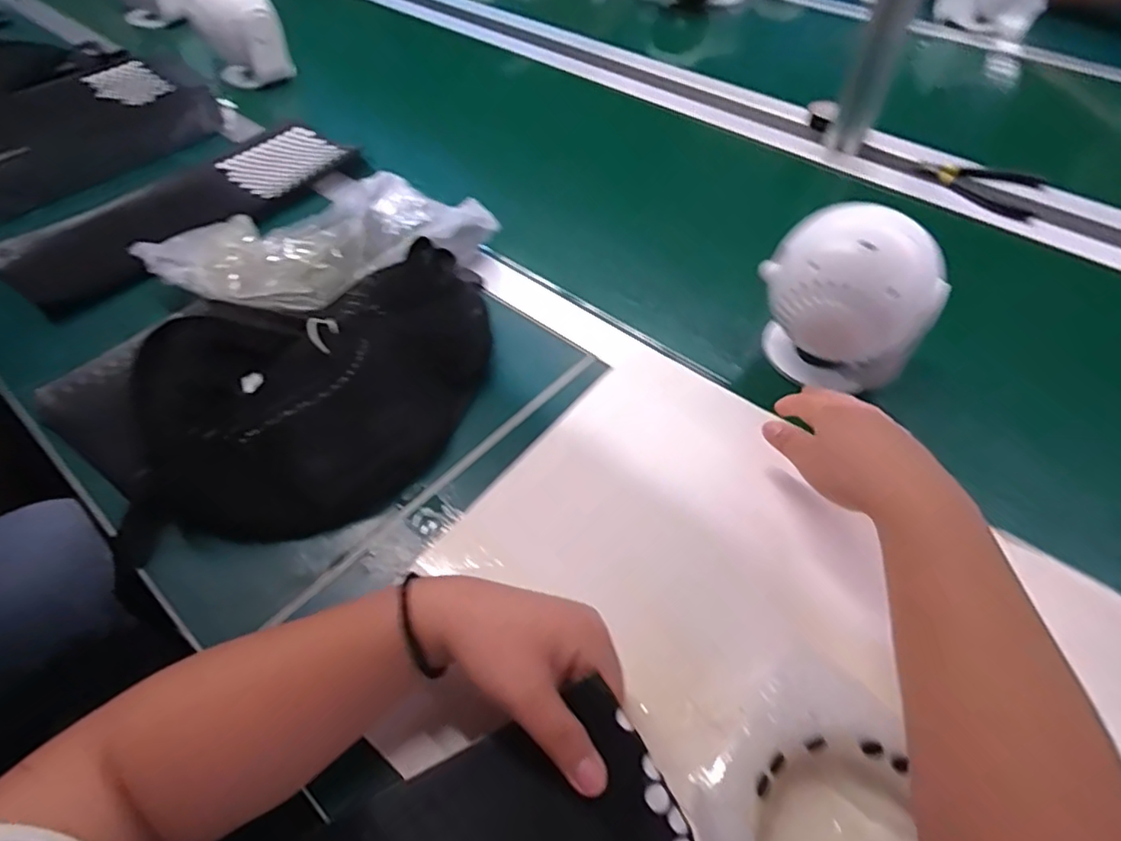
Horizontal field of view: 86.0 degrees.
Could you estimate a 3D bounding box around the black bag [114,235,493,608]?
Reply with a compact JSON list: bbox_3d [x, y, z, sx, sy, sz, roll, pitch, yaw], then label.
[{"bbox_3d":[-0.167,-0.023,0.426,0.324,0.090,0.156,-37,60,-26],"label":"black bag"}]

